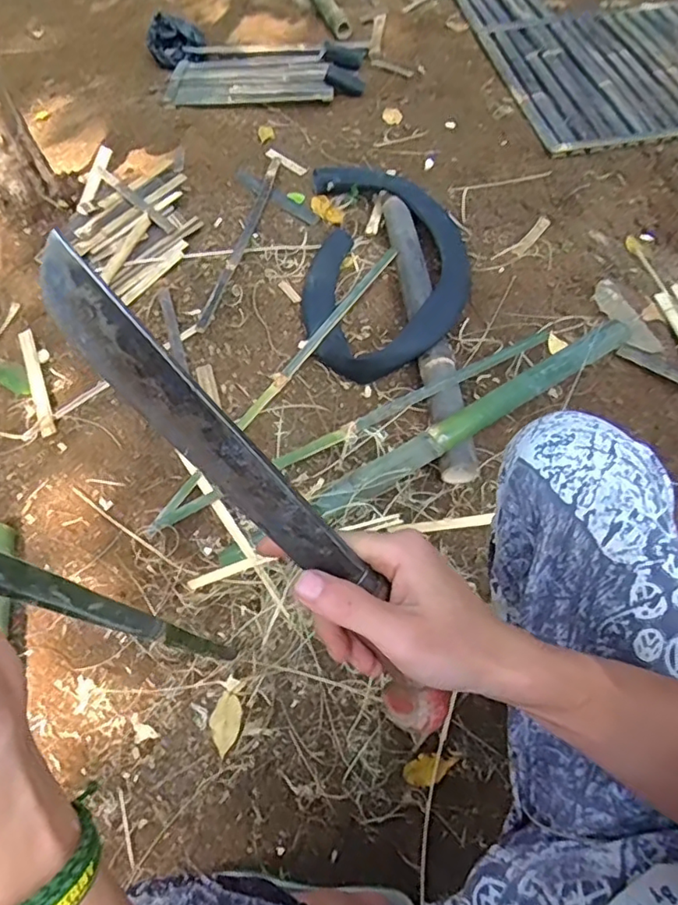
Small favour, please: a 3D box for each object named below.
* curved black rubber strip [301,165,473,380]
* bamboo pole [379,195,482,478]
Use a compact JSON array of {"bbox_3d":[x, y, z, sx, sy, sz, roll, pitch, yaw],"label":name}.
[{"bbox_3d":[0.100,-0.407,1.200,0.340,0.064,0.611,2,57,6],"label":"curved black rubber strip"},{"bbox_3d":[0.166,-0.275,1.121,0.075,0.052,0.746,-7,57,0],"label":"bamboo pole"}]

